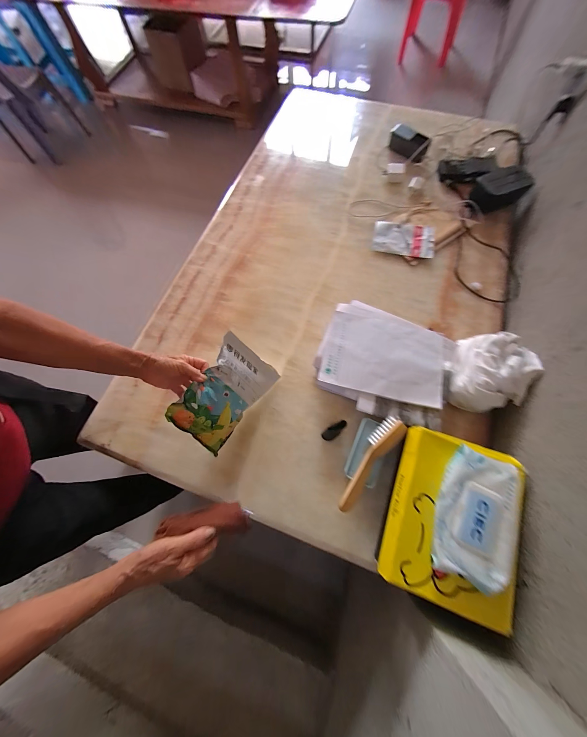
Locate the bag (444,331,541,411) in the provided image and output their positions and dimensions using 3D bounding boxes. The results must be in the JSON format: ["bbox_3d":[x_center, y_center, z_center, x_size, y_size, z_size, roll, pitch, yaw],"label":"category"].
[{"bbox_3d":[0.424,0.000,0.563,0.140,0.092,0.186,17,71,8],"label":"bag"}]

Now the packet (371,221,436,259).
[{"bbox_3d":[0.320,-0.378,0.741,0.170,0.011,0.117,13,70,7],"label":"packet"}]

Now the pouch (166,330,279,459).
[{"bbox_3d":[-0.132,0.057,0.530,0.042,0.162,0.220,11,61,50],"label":"pouch"}]

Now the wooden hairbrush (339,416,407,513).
[{"bbox_3d":[0.149,0.182,0.495,0.047,0.043,0.200,37,77,14],"label":"wooden hairbrush"}]

